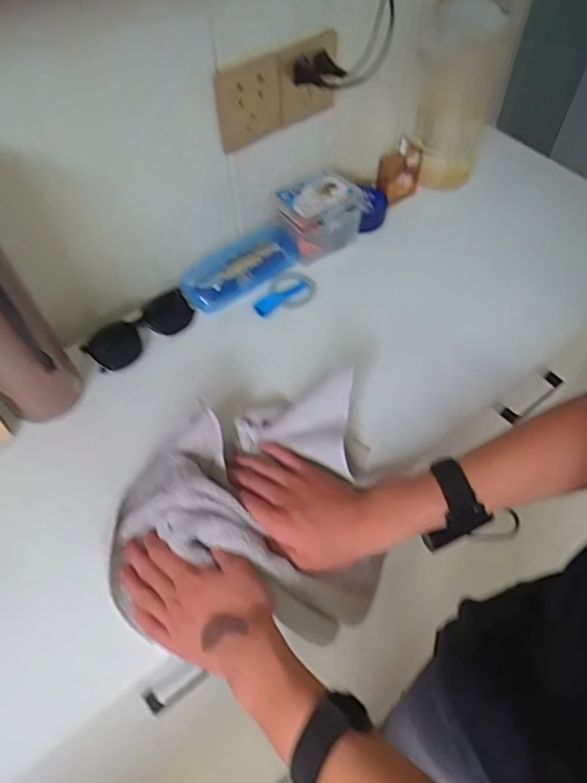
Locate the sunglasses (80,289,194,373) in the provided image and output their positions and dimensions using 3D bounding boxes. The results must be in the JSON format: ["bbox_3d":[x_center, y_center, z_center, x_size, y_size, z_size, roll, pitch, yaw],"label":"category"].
[{"bbox_3d":[-0.187,-0.073,0.649,0.138,0.023,0.053,-38,93,-27],"label":"sunglasses"}]

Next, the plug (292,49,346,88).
[{"bbox_3d":[0.026,-0.373,0.613,0.054,0.020,0.041,-30,80,-6],"label":"plug"}]

